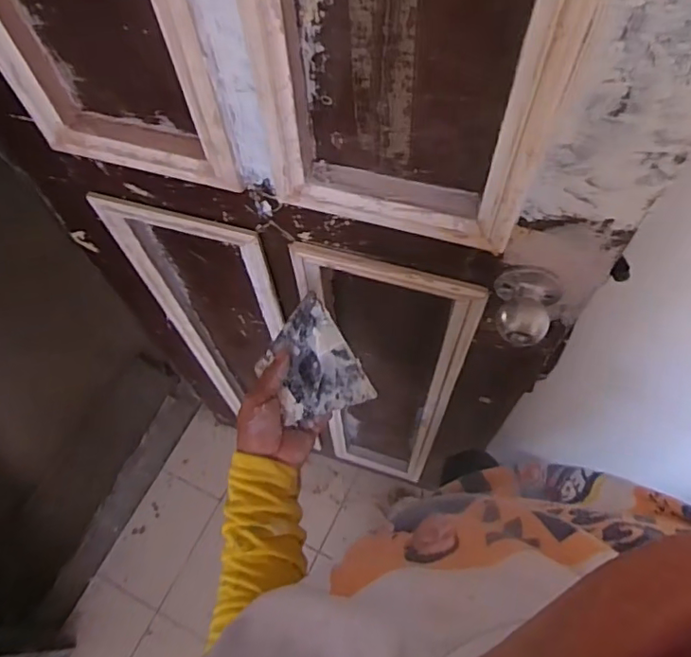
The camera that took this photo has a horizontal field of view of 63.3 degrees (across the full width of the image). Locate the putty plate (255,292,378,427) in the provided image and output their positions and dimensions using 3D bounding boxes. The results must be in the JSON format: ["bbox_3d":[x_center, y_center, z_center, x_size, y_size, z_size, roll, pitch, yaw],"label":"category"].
[{"bbox_3d":[-0.037,0.041,0.582,0.092,0.011,0.134,-37,59,8],"label":"putty plate"}]

